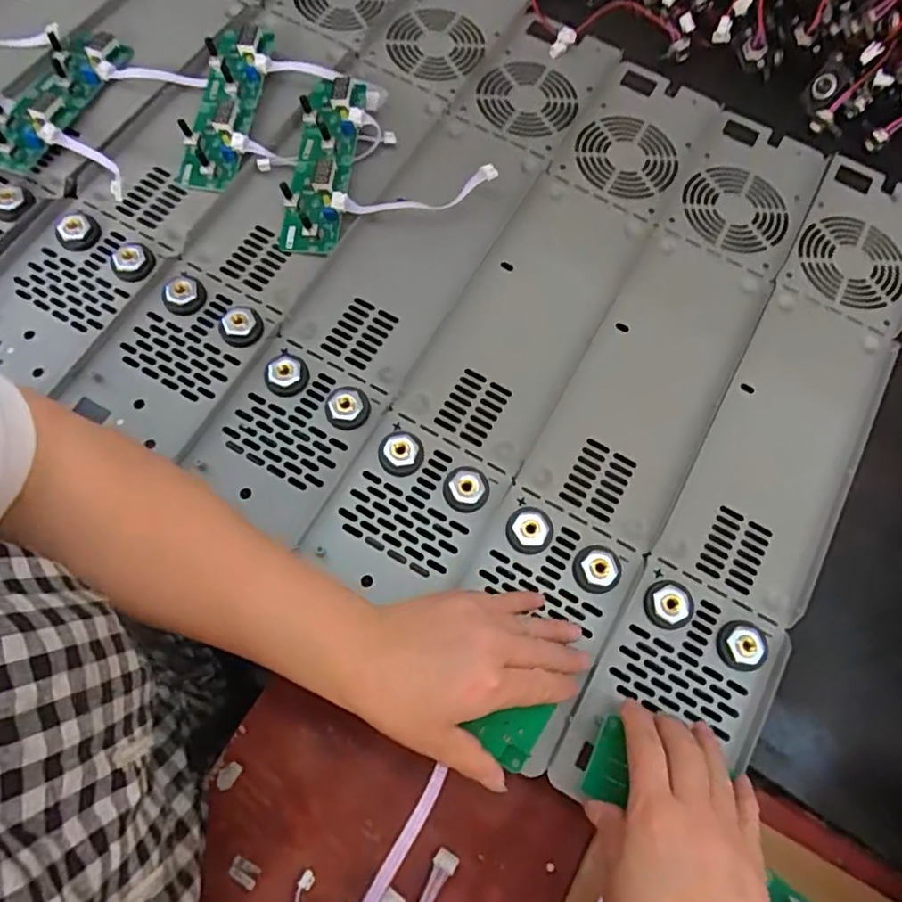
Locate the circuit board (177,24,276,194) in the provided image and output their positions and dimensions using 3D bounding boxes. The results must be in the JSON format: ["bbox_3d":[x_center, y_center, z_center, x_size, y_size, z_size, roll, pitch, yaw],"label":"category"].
[{"bbox_3d":[-0.182,-0.282,0.494,0.050,0.033,0.150,10,71,1],"label":"circuit board"}]

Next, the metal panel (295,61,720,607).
[{"bbox_3d":[0.069,-0.118,0.468,0.101,0.015,0.503,29,73,7],"label":"metal panel"}]

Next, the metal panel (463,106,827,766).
[{"bbox_3d":[0.152,-0.060,0.450,0.096,0.011,0.513,28,72,7],"label":"metal panel"}]

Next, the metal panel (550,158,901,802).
[{"bbox_3d":[0.238,-0.007,0.437,0.104,0.012,0.529,30,73,7],"label":"metal panel"}]

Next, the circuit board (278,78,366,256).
[{"bbox_3d":[-0.101,-0.228,0.486,0.047,0.026,0.153,7,71,0],"label":"circuit board"}]

